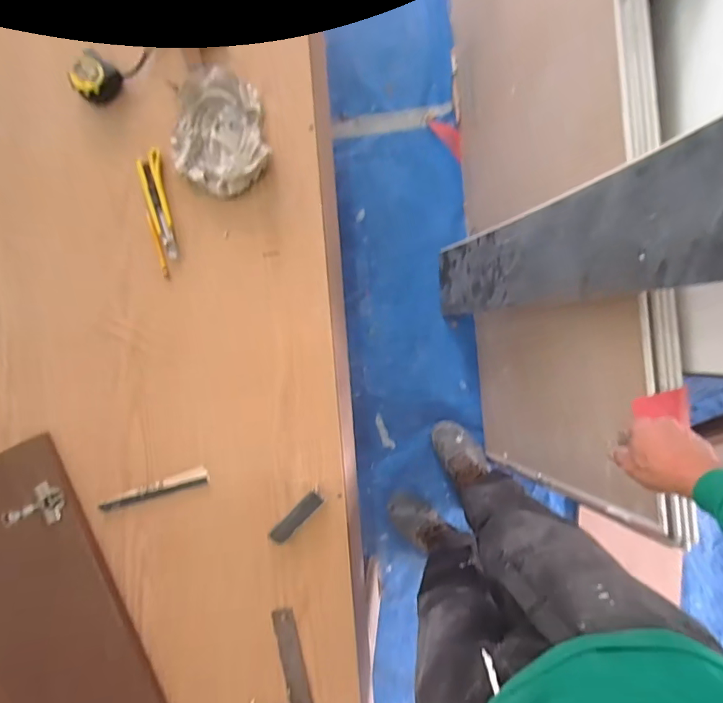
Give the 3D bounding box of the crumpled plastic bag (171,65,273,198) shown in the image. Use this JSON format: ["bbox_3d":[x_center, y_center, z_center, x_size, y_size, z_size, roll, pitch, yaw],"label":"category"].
[{"bbox_3d":[-0.227,-0.340,0.720,0.154,0.042,0.196,-11,88,5],"label":"crumpled plastic bag"}]

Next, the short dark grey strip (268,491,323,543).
[{"bbox_3d":[-0.100,0.256,0.701,0.025,0.021,0.100,44,93,4],"label":"short dark grey strip"}]

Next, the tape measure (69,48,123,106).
[{"bbox_3d":[-0.428,-0.439,0.745,0.065,0.048,0.067,0,89,5],"label":"tape measure"}]

